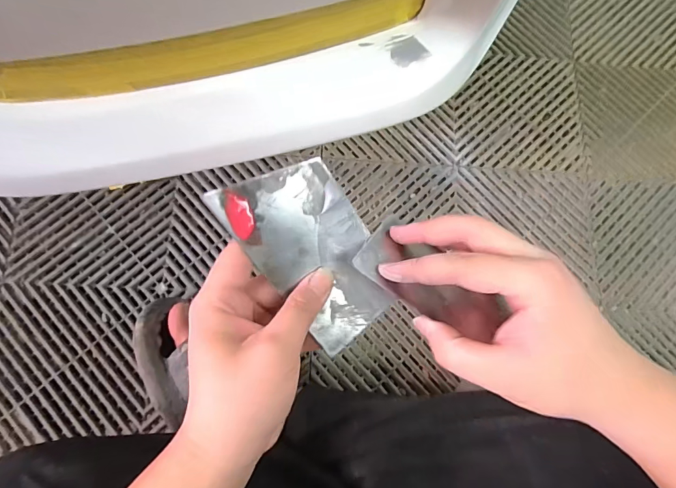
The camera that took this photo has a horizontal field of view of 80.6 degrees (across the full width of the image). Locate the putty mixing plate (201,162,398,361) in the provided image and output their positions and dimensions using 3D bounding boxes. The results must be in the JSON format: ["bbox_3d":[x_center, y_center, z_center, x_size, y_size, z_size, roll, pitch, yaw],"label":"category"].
[{"bbox_3d":[-0.014,0.004,0.265,0.072,0.010,0.129,-38,108,-12],"label":"putty mixing plate"}]

